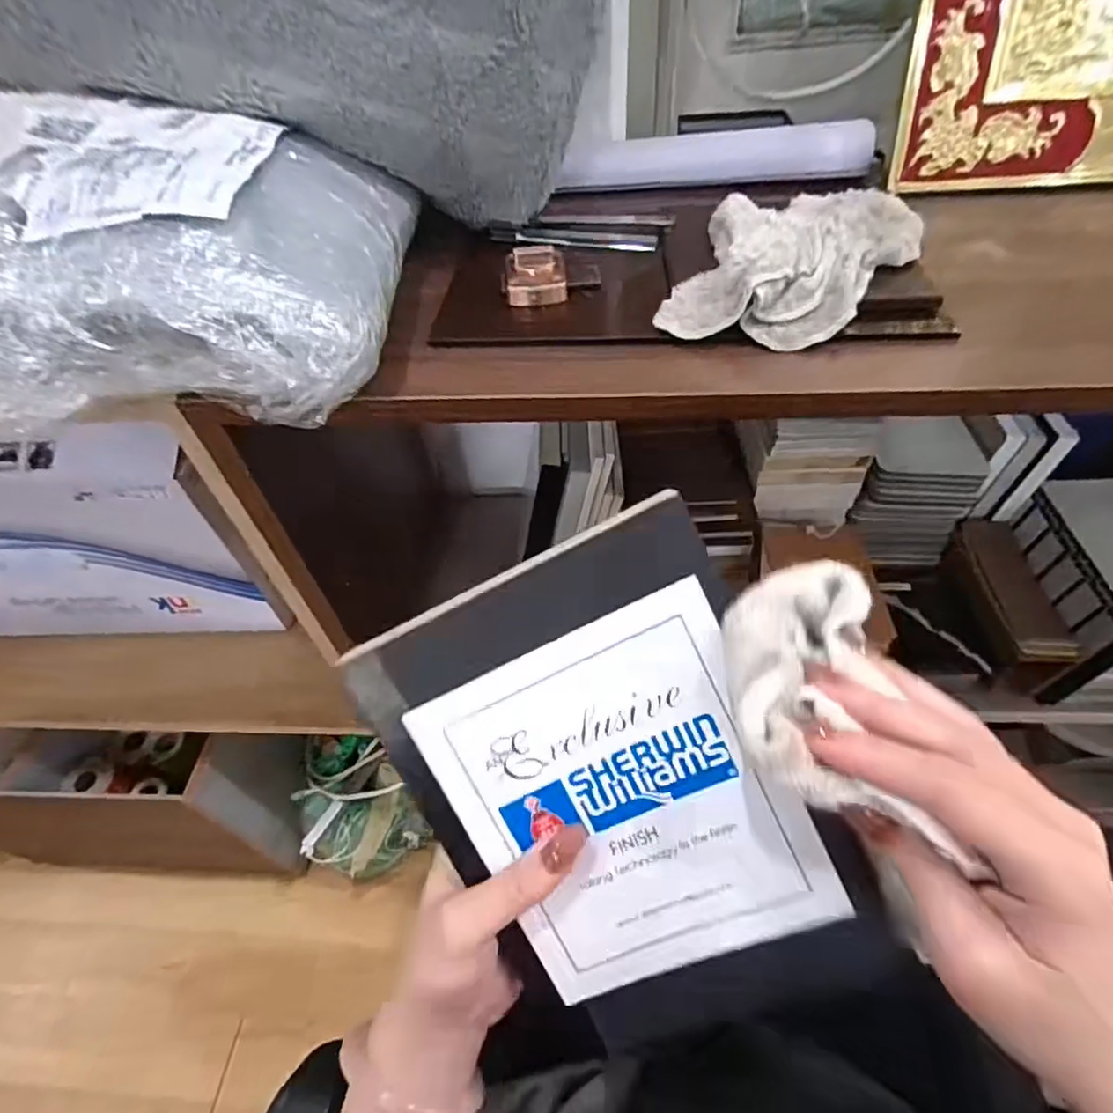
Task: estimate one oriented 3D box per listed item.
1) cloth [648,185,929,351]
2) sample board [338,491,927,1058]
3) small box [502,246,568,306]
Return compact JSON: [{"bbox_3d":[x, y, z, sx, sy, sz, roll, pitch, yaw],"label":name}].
[{"bbox_3d":[0.138,-0.170,0.352,0.115,0.035,0.136,20,54,20],"label":"cloth"},{"bbox_3d":[0.029,0.104,0.247,0.149,0.015,0.214,-27,96,5],"label":"sample board"},{"bbox_3d":[-0.014,-0.174,0.380,0.039,0.023,0.031,-4,50,2],"label":"small box"}]

